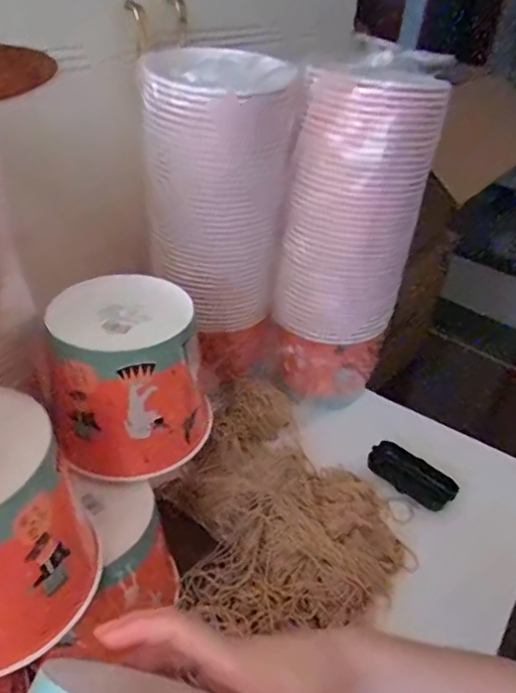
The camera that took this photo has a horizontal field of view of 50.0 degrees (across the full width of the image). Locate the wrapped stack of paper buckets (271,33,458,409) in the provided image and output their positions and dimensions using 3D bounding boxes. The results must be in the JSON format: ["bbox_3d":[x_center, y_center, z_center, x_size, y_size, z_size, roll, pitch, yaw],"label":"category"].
[{"bbox_3d":[0.121,-0.137,0.702,0.147,0.397,0.176,17,38,15],"label":"wrapped stack of paper buckets"}]

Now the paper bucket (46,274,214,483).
[{"bbox_3d":[-0.114,0.028,0.515,0.135,0.144,0.114,-6,39,-16],"label":"paper bucket"}]

